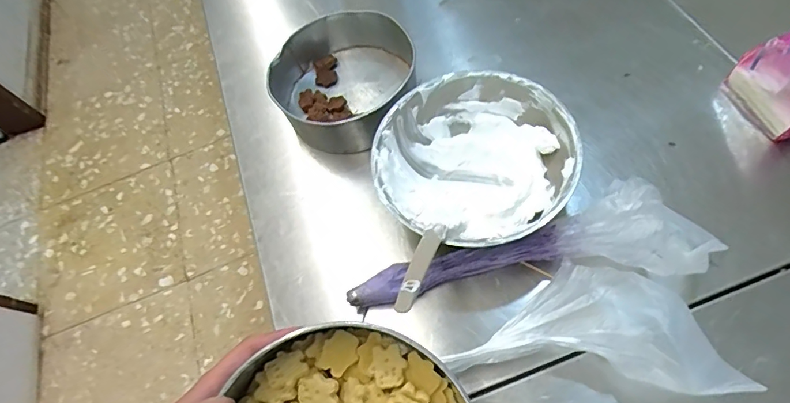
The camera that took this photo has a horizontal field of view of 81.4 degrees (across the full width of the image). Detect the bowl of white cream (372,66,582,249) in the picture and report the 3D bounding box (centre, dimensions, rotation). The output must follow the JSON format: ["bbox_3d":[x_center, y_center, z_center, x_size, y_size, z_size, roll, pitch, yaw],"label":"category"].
[{"bbox_3d":[0.089,-0.042,0.551,0.215,0.105,0.218,0,61,1],"label":"bowl of white cream"}]

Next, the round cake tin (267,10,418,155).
[{"bbox_3d":[-0.082,-0.174,0.663,0.202,0.105,0.195,0,61,1],"label":"round cake tin"}]

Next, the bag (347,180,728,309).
[{"bbox_3d":[0.142,0.062,0.502,0.395,0.070,0.095,-13,61,8],"label":"bag"}]

